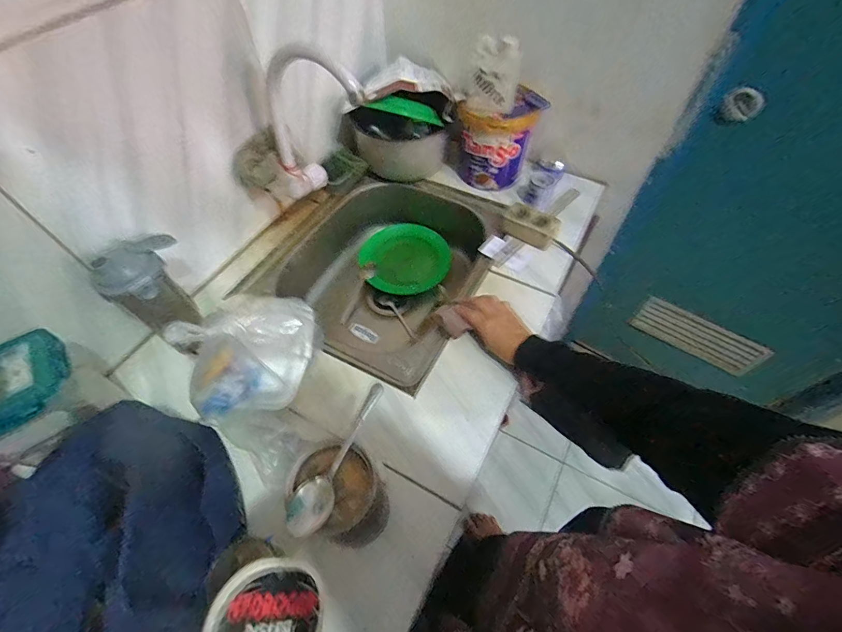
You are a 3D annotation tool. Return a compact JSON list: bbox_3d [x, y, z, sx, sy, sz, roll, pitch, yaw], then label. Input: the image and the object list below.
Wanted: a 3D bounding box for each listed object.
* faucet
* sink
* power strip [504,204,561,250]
[{"bbox_3d":[-0.186,-0.313,0.642,0.155,0.291,0.090,36,60,-7],"label":"faucet"},{"bbox_3d":[-0.071,-0.090,0.840,0.409,0.152,0.487,24,60,16],"label":"sink"},{"bbox_3d":[0.217,-0.180,0.768,0.104,0.048,0.059,34,63,21],"label":"power strip"}]

